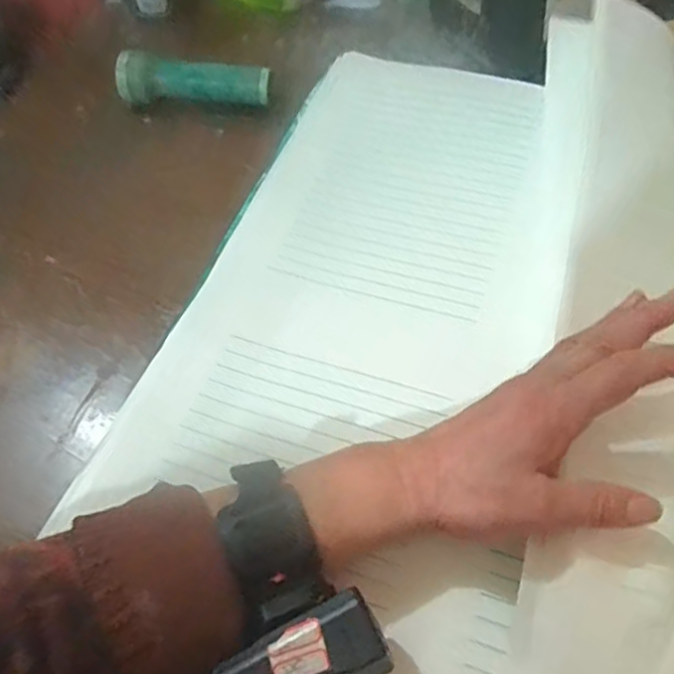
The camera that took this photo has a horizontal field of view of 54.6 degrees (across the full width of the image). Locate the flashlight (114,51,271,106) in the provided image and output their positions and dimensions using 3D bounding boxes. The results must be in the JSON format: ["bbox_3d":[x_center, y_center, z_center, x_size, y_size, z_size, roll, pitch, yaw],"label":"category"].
[{"bbox_3d":[-0.134,-0.237,0.611,0.141,0.042,0.034,8,58,10],"label":"flashlight"}]

